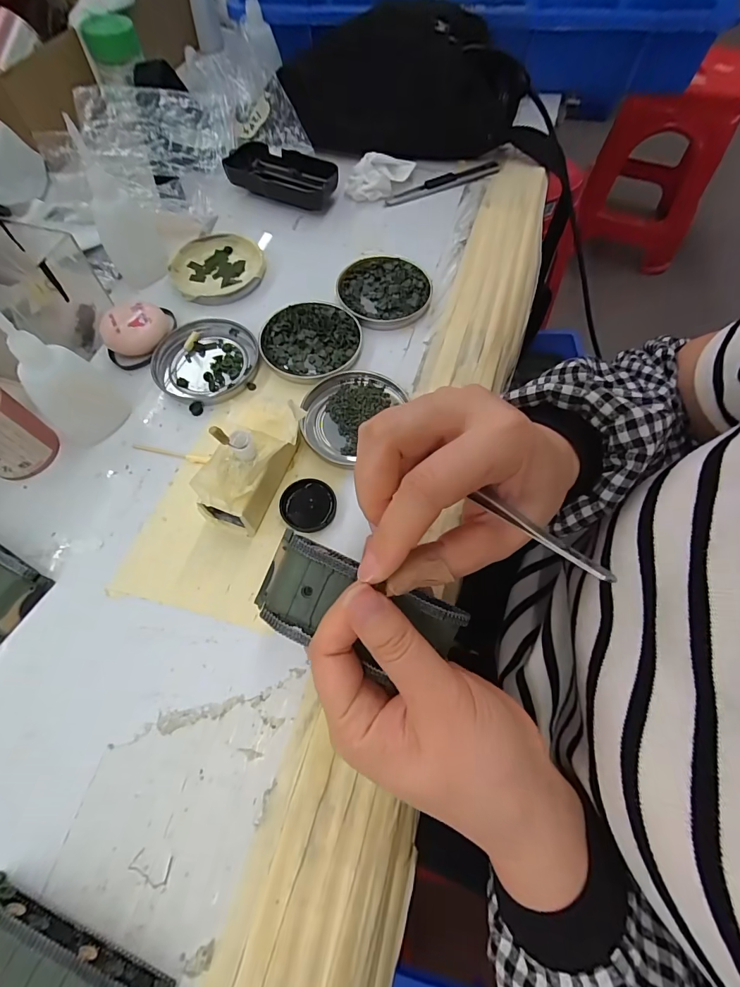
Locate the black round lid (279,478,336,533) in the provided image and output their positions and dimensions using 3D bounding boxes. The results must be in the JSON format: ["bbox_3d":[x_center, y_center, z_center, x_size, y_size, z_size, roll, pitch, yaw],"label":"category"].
[{"bbox_3d":[-0.041,0.007,0.275,0.036,0.006,0.035,0,64,1],"label":"black round lid"}]

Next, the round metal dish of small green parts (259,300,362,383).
[{"bbox_3d":[-0.047,-0.121,0.332,0.077,0.009,0.073,0,64,1],"label":"round metal dish of small green parts"}]

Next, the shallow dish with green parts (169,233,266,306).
[{"bbox_3d":[-0.134,-0.200,0.371,0.077,0.013,0.082,0,64,1],"label":"shallow dish with green parts"}]

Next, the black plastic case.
[{"bbox_3d":[-0.086,-0.311,0.414,0.104,0.026,0.049,25,67,12],"label":"black plastic case"}]

